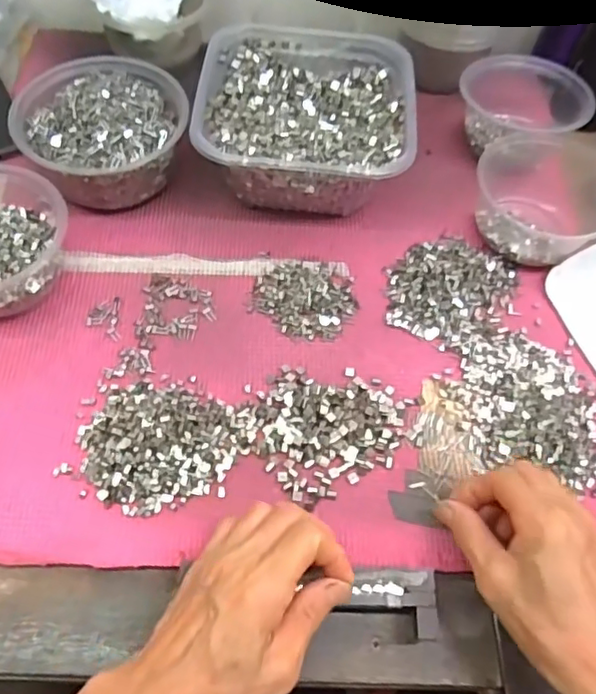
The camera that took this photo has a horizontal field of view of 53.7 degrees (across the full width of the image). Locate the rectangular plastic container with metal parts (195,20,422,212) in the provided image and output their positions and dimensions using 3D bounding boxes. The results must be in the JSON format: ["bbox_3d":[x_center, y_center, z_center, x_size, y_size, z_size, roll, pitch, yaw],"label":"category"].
[{"bbox_3d":[0.006,-0.195,0.512,0.171,0.070,0.174,3,59,-3],"label":"rectangular plastic container with metal parts"}]

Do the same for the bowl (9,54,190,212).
[{"bbox_3d":[-0.159,-0.180,0.495,0.133,0.067,0.128,2,60,-3],"label":"bowl"}]

